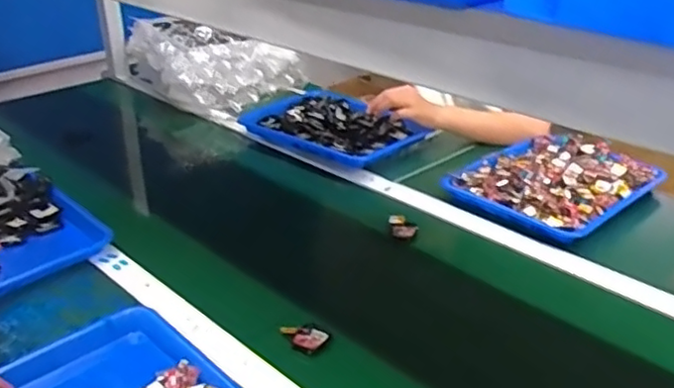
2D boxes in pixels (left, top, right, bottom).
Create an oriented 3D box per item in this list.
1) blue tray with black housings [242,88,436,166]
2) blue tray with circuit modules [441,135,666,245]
[{"bbox_3d":[-0.014,-0.146,1.290,0.344,0.049,0.226,23,35,37],"label":"blue tray with black housings"},{"bbox_3d":[0.359,-0.021,1.069,0.301,0.045,0.240,-23,35,-37],"label":"blue tray with circuit modules"}]

